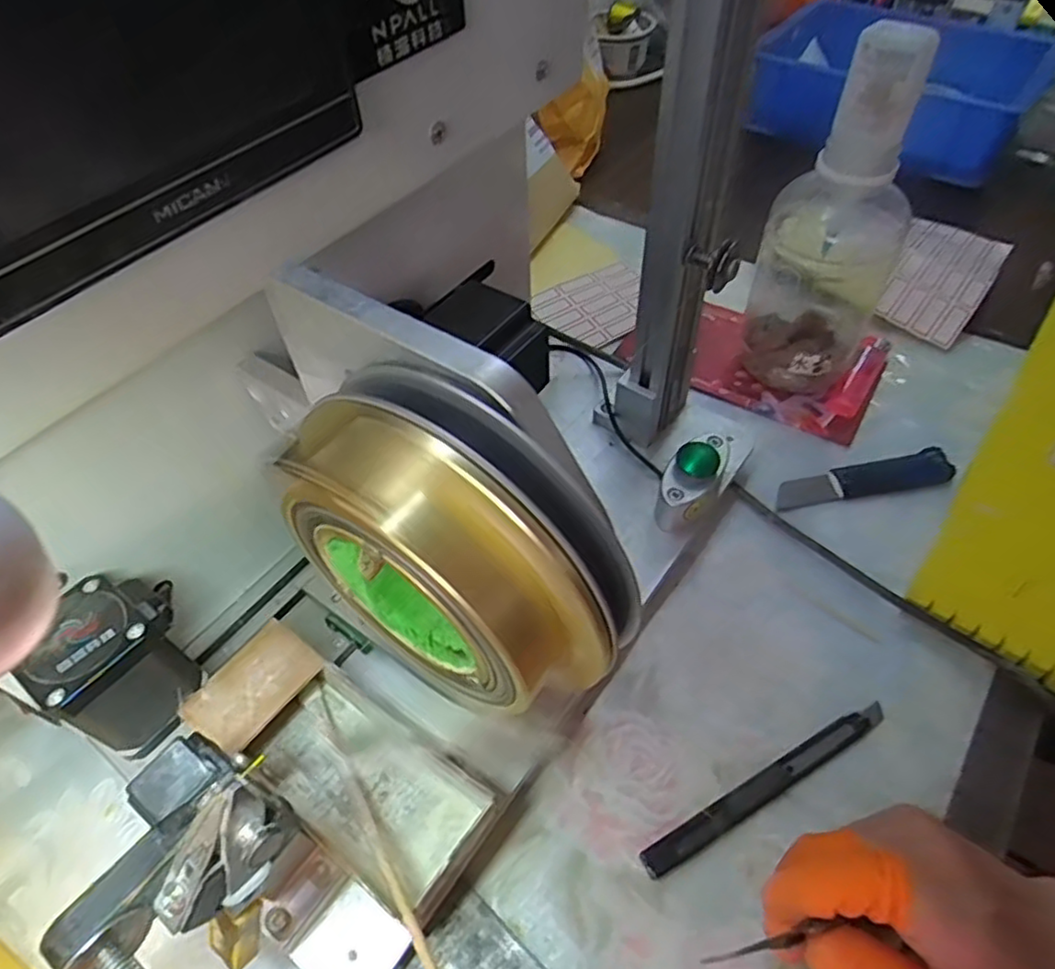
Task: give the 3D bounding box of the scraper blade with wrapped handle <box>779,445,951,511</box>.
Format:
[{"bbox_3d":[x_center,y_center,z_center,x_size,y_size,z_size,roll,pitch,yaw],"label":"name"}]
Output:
[{"bbox_3d":[0.201,-0.004,0.400,0.107,0.004,0.022,-10,53,-5],"label":"scraper blade with wrapped handle"}]

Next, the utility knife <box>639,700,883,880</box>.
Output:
[{"bbox_3d":[0.108,0.133,0.299,0.134,0.008,0.012,-25,56,-15],"label":"utility knife"}]

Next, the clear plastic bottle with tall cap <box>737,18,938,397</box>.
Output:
[{"bbox_3d":[0.173,-0.140,0.383,0.076,0.194,0.062,22,57,18],"label":"clear plastic bottle with tall cap"}]

